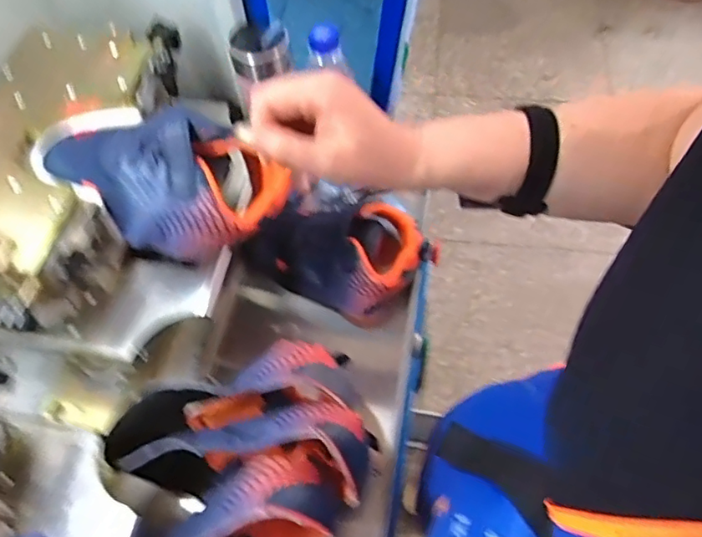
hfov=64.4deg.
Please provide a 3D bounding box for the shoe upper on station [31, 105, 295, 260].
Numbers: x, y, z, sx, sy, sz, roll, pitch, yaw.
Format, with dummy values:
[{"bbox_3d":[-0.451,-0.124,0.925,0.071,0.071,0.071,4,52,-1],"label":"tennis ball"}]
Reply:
[{"bbox_3d":[-0.168,-0.095,0.486,0.200,0.080,0.132,30,67,18],"label":"shoe upper on station"}]

